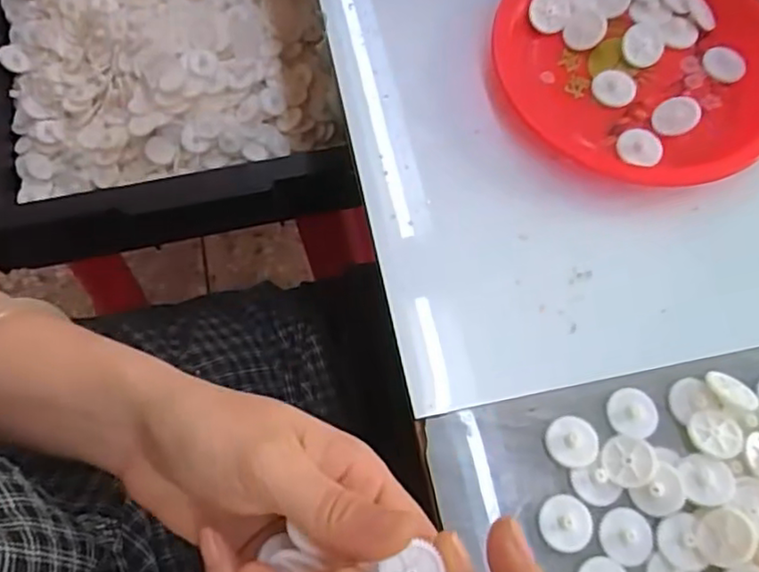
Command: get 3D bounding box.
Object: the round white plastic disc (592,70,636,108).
[{"bbox_3d":[0.123,-0.104,0.343,0.022,0.005,0.019,10,69,2],"label":"round white plastic disc"}]

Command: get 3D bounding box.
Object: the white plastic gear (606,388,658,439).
[{"bbox_3d":[0.110,0.054,0.281,0.022,0.007,0.021,-9,70,-5],"label":"white plastic gear"}]

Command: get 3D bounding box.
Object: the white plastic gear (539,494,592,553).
[{"bbox_3d":[0.076,0.096,0.264,0.021,0.004,0.021,1,69,-2],"label":"white plastic gear"}]

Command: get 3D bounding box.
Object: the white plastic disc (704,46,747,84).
[{"bbox_3d":[0.185,-0.120,0.349,0.022,0.004,0.019,35,72,11],"label":"white plastic disc"}]

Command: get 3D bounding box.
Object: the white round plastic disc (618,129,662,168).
[{"bbox_3d":[0.132,-0.070,0.332,0.021,0.006,0.018,4,69,0],"label":"white round plastic disc"}]

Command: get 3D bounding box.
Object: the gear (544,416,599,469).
[{"bbox_3d":[0.082,0.066,0.278,0.021,0.005,0.021,1,69,-1],"label":"gear"}]

